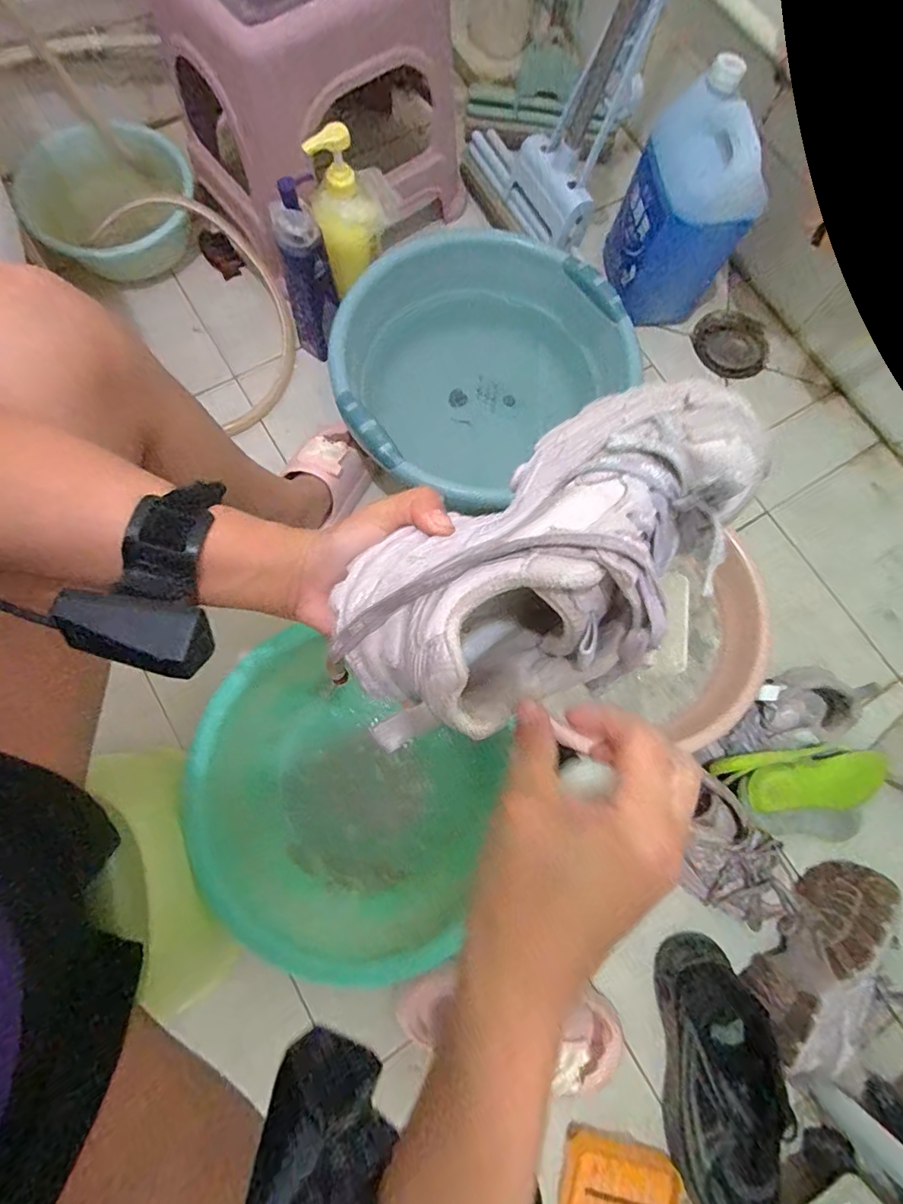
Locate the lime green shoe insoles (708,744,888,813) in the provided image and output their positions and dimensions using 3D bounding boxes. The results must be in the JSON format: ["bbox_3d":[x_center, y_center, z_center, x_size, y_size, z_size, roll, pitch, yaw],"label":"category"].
[{"bbox_3d":[0.413,0.212,0.627,0.223,0.075,0.075,0,76,-2],"label":"lime green shoe insoles"}]

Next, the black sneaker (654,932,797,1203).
[{"bbox_3d":[0.291,0.519,0.557,0.117,0.088,0.260,-6,76,-3],"label":"black sneaker"}]

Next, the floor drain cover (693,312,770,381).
[{"bbox_3d":[0.439,-0.400,0.819,0.106,0.014,0.113,-20,78,-6],"label":"floor drain cover"}]

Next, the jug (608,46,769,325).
[{"bbox_3d":[0.297,-0.502,0.686,0.121,0.235,0.129,-18,77,-6],"label":"jug"}]

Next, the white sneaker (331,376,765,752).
[{"bbox_3d":[0.046,-0.019,0.249,0.208,0.095,0.107,-32,79,-9],"label":"white sneaker"}]

